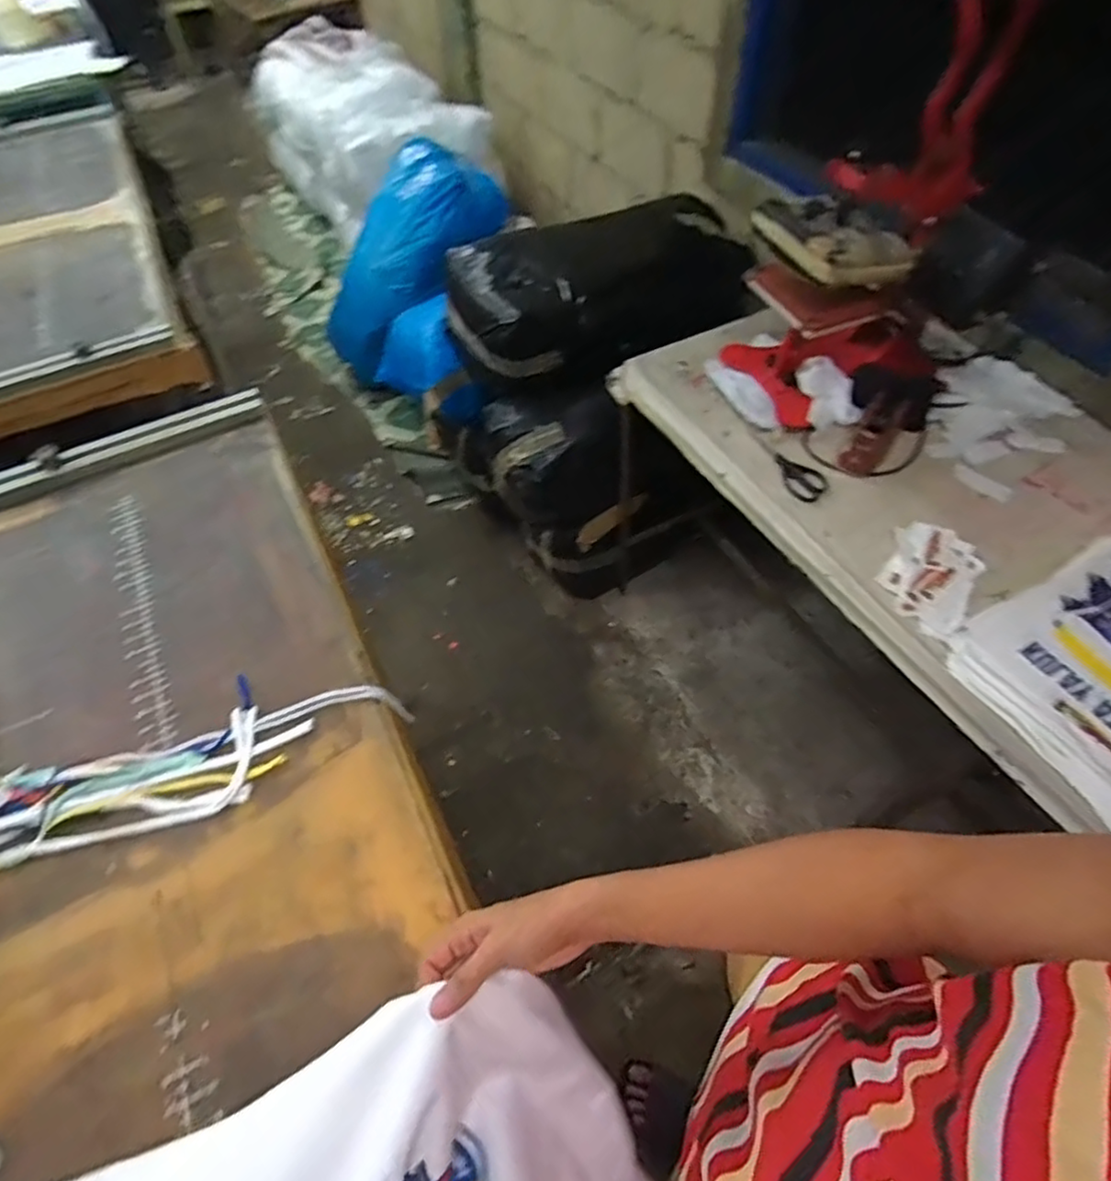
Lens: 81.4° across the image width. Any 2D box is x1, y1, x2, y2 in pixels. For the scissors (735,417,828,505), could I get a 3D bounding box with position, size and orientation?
[{"bbox_3d":[0.392,-0.230,1.109,0.060,0.020,0.217,-15,56,-7],"label":"scissors"}]

